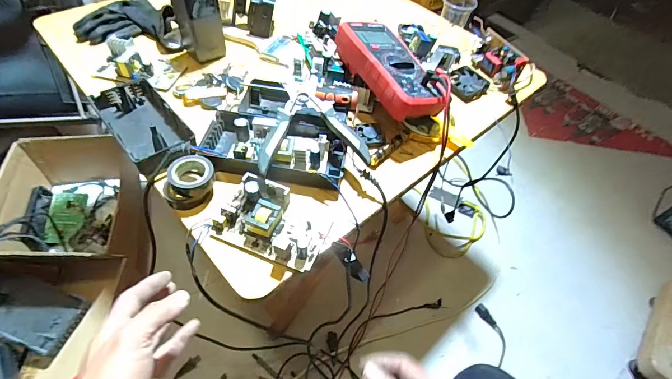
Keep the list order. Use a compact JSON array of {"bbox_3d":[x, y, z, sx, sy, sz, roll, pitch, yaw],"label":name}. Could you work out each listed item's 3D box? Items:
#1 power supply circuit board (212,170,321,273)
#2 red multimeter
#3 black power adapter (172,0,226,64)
[{"bbox_3d":[-0.070,0.033,0.395,0.117,0.031,0.078,19,53,8],"label":"power supply circuit board"},{"bbox_3d":[0.077,-0.175,0.509,0.092,0.046,0.182,-19,58,-18],"label":"red multimeter"},{"bbox_3d":[-0.212,-0.272,0.546,0.052,0.126,0.061,-29,61,-25],"label":"black power adapter"}]

